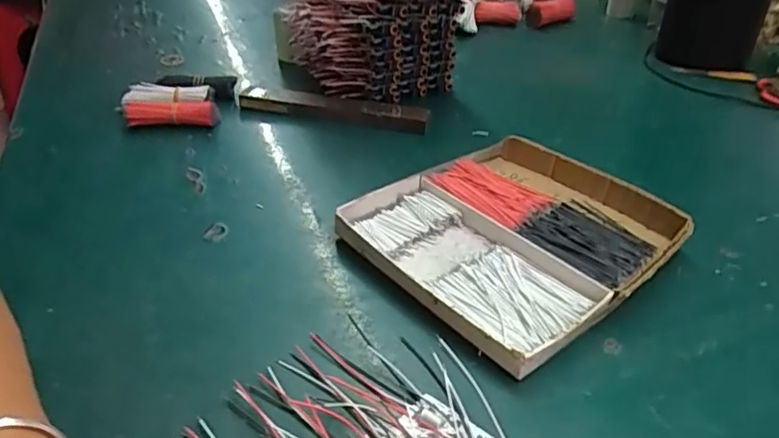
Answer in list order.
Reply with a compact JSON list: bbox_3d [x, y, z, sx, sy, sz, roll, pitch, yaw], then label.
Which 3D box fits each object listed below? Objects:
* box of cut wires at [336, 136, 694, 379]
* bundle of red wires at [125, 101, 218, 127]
[{"bbox_3d":[0.094,0.008,0.443,0.209,0.024,0.194,-26,43,-32],"label":"box of cut wires"},{"bbox_3d":[-0.230,-0.110,0.606,0.096,0.019,0.028,-5,36,-6],"label":"bundle of red wires"}]

